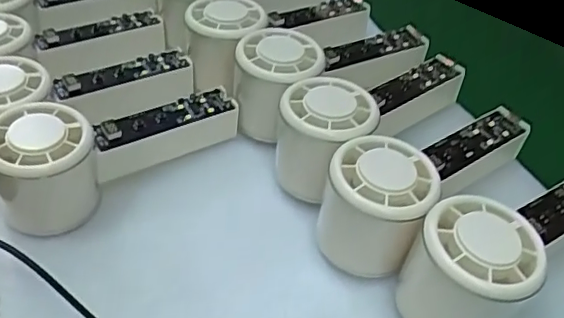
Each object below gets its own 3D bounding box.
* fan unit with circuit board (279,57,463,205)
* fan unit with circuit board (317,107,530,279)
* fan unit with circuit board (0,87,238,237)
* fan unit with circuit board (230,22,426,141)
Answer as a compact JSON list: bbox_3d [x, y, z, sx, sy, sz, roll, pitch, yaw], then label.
[{"bbox_3d":[0.062,-0.023,0.384,0.147,0.061,0.057,-17,46,-34],"label":"fan unit with circuit board"},{"bbox_3d":[0.083,0.003,0.341,0.058,0.059,0.153,33,55,29],"label":"fan unit with circuit board"},{"bbox_3d":[-0.101,-0.014,0.358,0.146,0.060,0.059,-36,55,-29],"label":"fan unit with circuit board"},{"bbox_3d":[0.035,-0.068,0.403,0.153,0.053,0.058,-28,51,-23],"label":"fan unit with circuit board"}]

